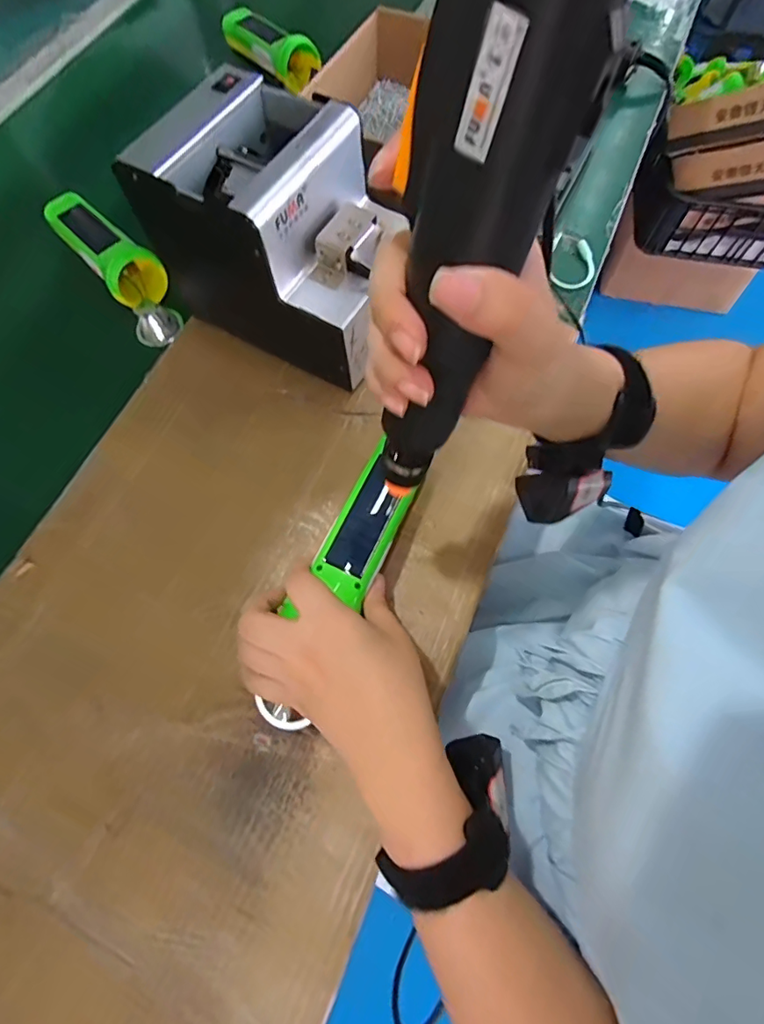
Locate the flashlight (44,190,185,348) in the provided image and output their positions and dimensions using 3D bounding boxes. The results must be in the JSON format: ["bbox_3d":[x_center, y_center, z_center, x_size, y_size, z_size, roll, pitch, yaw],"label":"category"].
[{"bbox_3d":[-0.262,-0.250,0.475,0.054,0.060,0.194,-37,73,-12],"label":"flashlight"}]

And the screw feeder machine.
[{"bbox_3d":[-0.079,-0.219,0.395,0.172,0.142,0.122,28,72,11],"label":"screw feeder machine"}]

